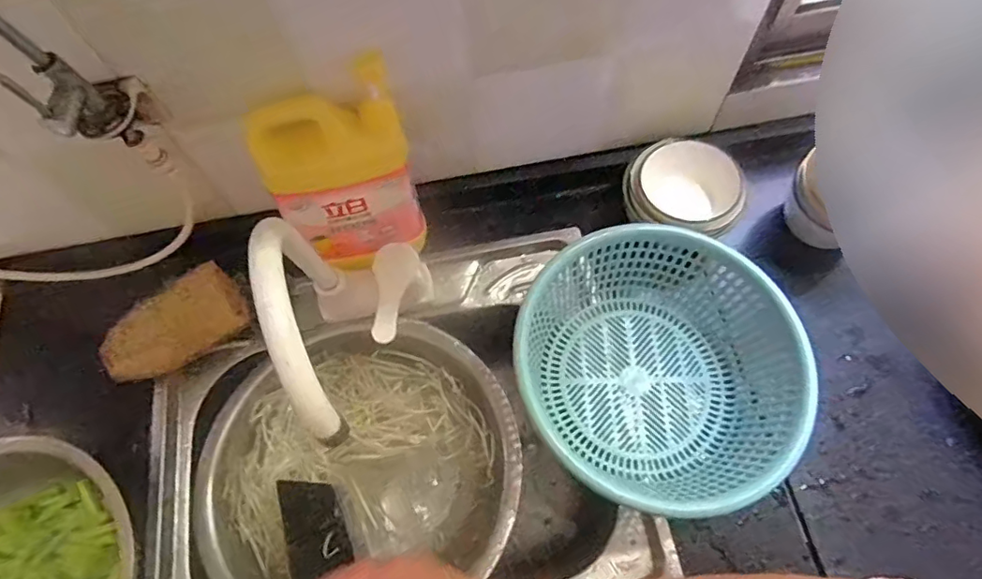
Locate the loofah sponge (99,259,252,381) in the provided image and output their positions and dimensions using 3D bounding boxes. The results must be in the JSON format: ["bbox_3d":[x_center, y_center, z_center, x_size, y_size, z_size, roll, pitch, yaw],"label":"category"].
[{"bbox_3d":[-0.351,0.042,0.598,0.147,0.039,0.078,-40,107,-17],"label":"loofah sponge"}]

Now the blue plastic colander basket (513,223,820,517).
[{"bbox_3d":[0.166,0.081,0.542,0.255,0.118,0.263,-1,66,3],"label":"blue plastic colander basket"}]

